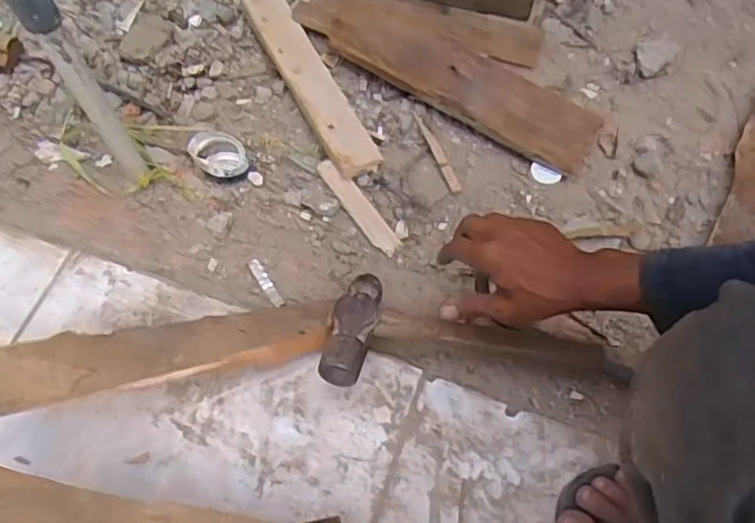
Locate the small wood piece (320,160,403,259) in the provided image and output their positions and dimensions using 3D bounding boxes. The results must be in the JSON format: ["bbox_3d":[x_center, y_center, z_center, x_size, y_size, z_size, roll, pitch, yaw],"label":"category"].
[{"bbox_3d":[-0.026,-0.067,0.750,0.029,0.013,0.153,-32,68,-14],"label":"small wood piece"}]

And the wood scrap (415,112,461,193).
[{"bbox_3d":[0.078,-0.143,0.800,0.013,0.009,0.127,-18,62,-9],"label":"wood scrap"}]

